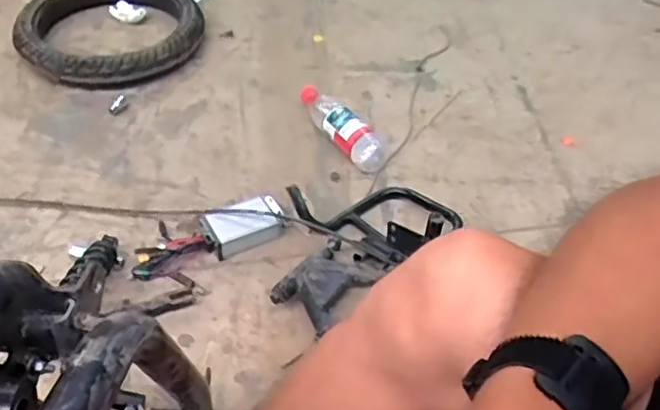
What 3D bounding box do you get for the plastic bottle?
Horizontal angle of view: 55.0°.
[{"bbox_3d":[0.018,-0.145,1.135,0.063,0.067,0.210,-31,58,-29],"label":"plastic bottle"}]

